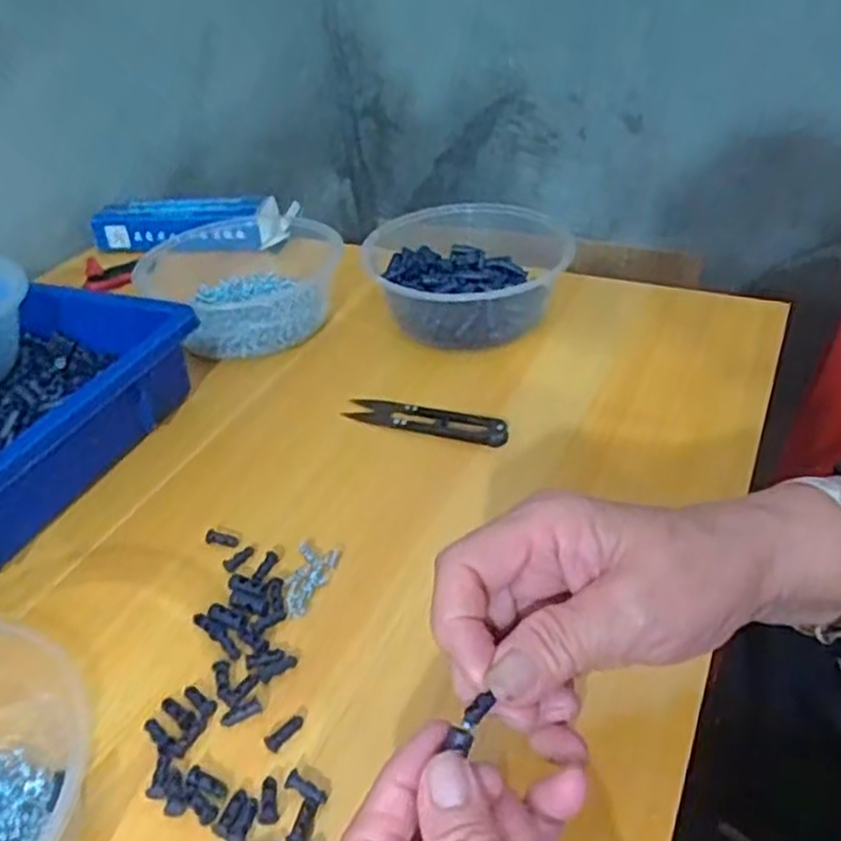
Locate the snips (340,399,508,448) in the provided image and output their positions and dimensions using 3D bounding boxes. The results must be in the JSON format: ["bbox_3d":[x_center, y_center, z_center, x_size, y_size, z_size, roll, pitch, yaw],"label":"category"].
[{"bbox_3d":[0.003,-0.003,0.453,0.100,0.010,0.022,11,40,19],"label":"snips"}]

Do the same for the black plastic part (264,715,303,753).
[{"bbox_3d":[-0.054,0.122,0.303,0.007,0.004,0.017,25,46,29],"label":"black plastic part"}]

